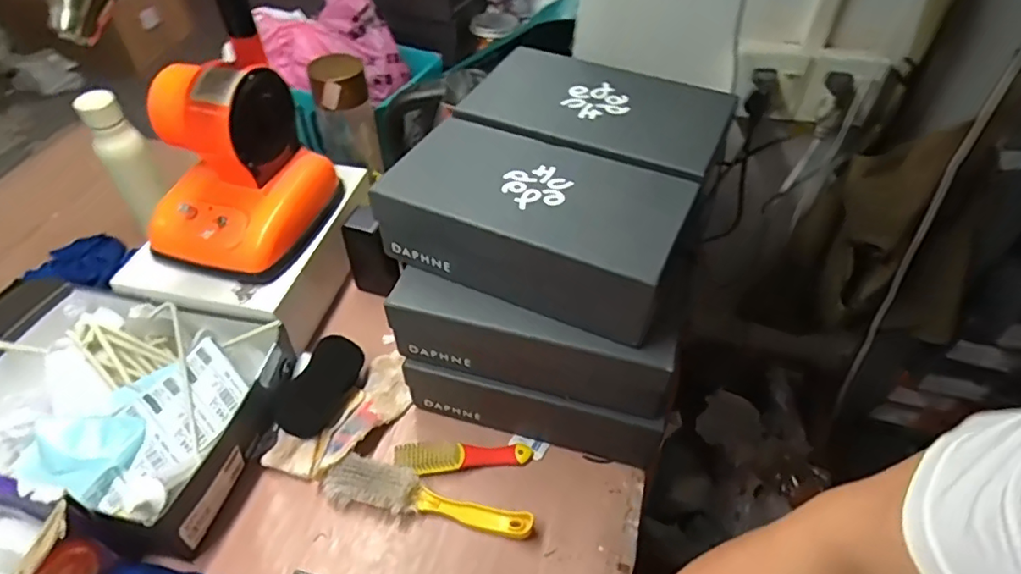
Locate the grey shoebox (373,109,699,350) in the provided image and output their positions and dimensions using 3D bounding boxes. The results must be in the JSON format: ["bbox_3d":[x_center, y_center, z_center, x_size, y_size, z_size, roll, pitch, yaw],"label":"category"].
[{"bbox_3d":[0.023,-0.073,0.616,0.286,0.091,0.155,20,50,17],"label":"grey shoebox"}]

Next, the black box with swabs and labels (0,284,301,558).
[{"bbox_3d":[-0.458,0.130,0.675,0.344,0.098,0.256,12,48,10],"label":"black box with swabs and labels"}]

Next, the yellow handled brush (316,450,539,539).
[{"bbox_3d":[-0.089,0.230,0.642,0.230,0.027,0.046,9,47,7],"label":"yellow handled brush"}]

